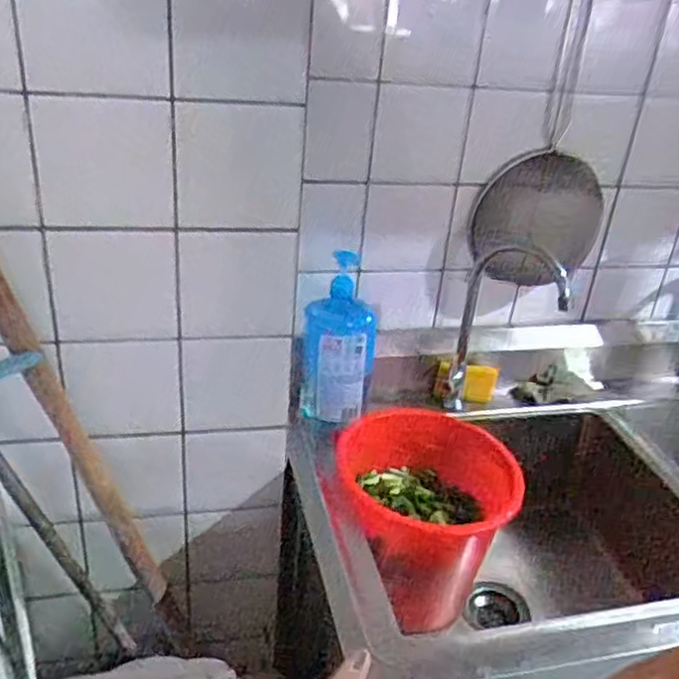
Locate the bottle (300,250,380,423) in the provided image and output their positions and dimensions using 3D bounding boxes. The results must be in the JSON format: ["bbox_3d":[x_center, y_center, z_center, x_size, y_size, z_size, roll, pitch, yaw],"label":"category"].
[{"bbox_3d":[-0.001,0.013,1.076,0.108,0.247,0.064,7,29,1],"label":"bottle"}]

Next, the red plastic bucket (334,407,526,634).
[{"bbox_3d":[0.138,0.288,1.098,0.260,0.244,0.260,5,29,-3],"label":"red plastic bucket"}]

